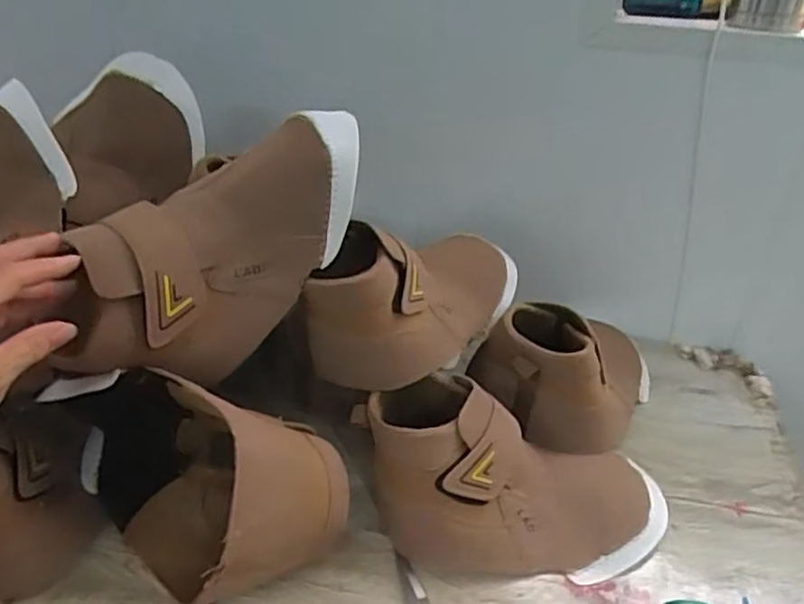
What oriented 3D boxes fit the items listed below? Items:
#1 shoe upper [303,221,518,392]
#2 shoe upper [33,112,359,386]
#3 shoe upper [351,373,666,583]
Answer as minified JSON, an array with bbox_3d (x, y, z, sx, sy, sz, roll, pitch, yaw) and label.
[{"bbox_3d":[0.019,-0.015,0.619,0.106,0.111,0.245,16,29,24],"label":"shoe upper"},{"bbox_3d":[-0.153,-0.048,0.521,0.213,0.174,0.114,-9,29,-24],"label":"shoe upper"},{"bbox_3d":[0.093,0.140,0.566,0.254,0.122,0.122,-1,26,-9],"label":"shoe upper"}]

